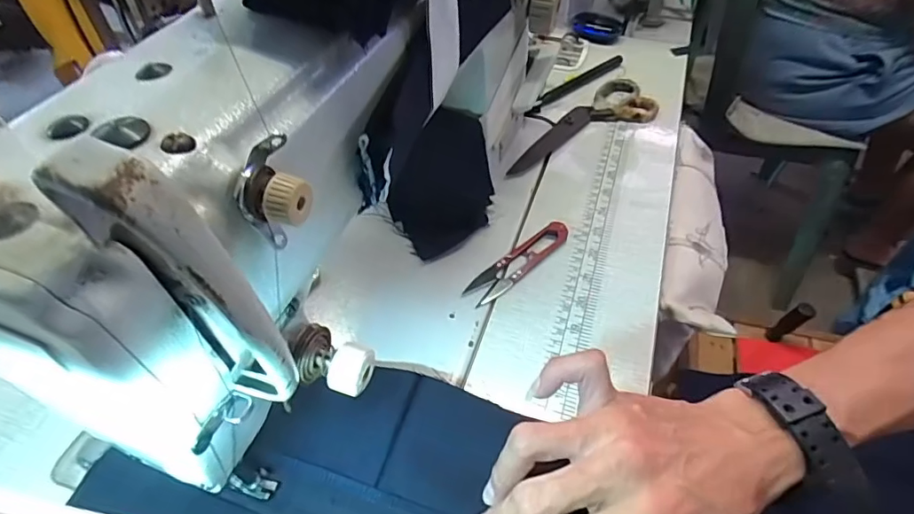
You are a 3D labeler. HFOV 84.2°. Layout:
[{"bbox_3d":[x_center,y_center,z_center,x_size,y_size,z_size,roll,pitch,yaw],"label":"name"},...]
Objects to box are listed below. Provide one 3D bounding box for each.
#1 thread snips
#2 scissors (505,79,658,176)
[{"bbox_3d":[0.048,0.002,0.393,0.099,0.011,0.023,-35,58,-27],"label":"thread snips"},{"bbox_3d":[0.136,-0.124,0.501,0.069,0.010,0.206,31,55,23],"label":"scissors"}]

